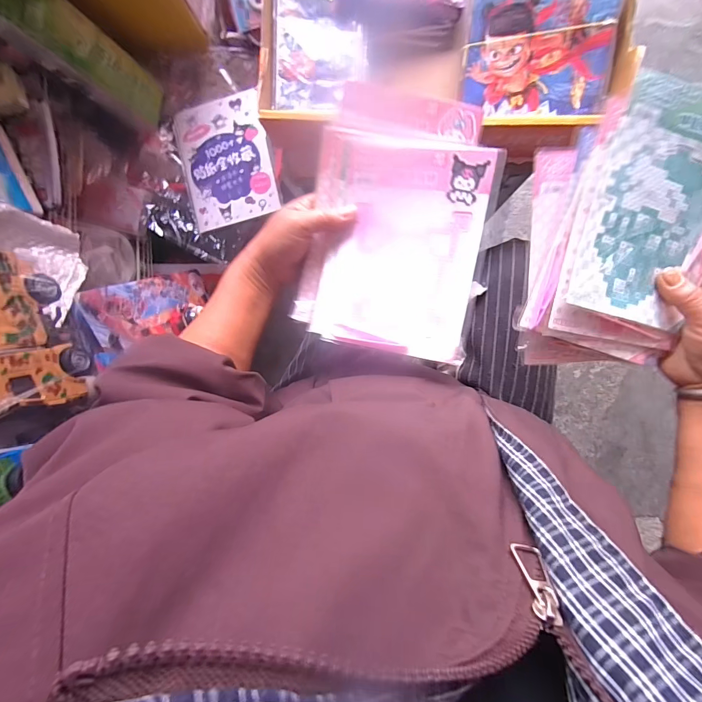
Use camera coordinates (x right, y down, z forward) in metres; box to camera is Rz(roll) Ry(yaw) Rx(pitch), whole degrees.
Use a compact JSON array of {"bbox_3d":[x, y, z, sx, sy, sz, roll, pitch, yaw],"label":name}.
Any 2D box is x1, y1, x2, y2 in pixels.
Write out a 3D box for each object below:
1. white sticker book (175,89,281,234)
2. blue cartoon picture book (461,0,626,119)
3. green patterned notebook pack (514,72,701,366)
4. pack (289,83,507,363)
[{"bbox_3d":[-0.205,-0.312,0.587,0.147,0.009,0.194,-14,92,6],"label":"white sticker book"},{"bbox_3d":[0.195,-0.319,0.368,0.145,0.012,0.130,3,113,8],"label":"blue cartoon picture book"},{"bbox_3d":[0.238,-0.095,0.299,0.169,0.046,0.216,4,94,5],"label":"green patterned notebook pack"},{"bbox_3d":[0.041,-0.114,0.326,0.166,0.023,0.224,17,99,17],"label":"pack"}]

